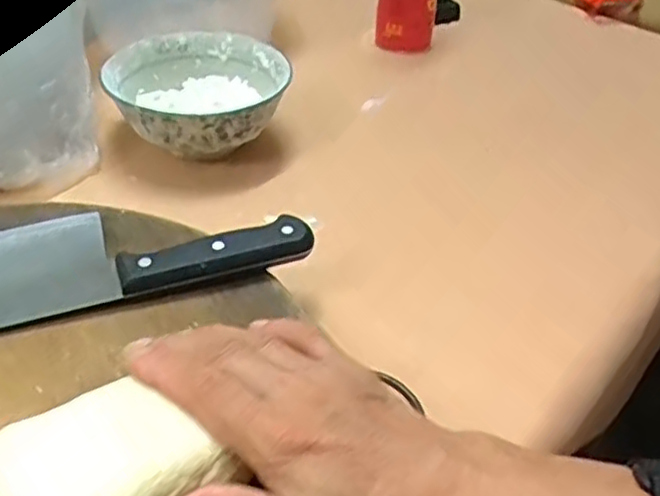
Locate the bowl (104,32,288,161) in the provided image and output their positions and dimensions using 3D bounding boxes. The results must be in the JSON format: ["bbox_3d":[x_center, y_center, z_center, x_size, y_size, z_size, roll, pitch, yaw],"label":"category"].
[{"bbox_3d":[-0.106,-0.121,0.579,0.134,0.065,0.140,2,39,-2],"label":"bowl"}]

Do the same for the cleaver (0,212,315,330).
[{"bbox_3d":[-0.160,0.008,0.389,0.285,0.023,0.076,-12,41,-18],"label":"cleaver"}]

